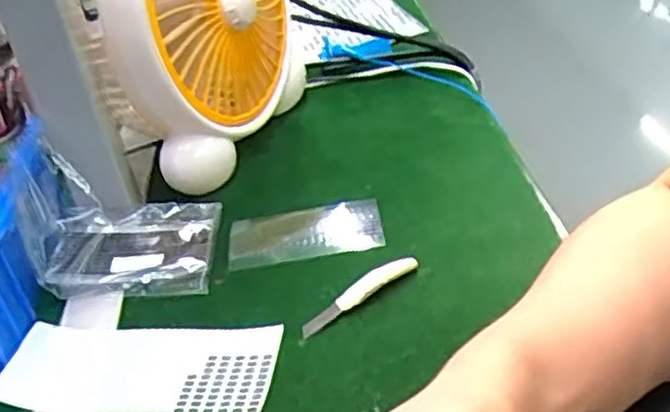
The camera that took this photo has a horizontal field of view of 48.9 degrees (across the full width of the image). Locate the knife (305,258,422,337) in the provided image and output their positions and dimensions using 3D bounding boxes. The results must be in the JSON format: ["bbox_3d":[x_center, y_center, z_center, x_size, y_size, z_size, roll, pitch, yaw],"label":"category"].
[{"bbox_3d":[0.016,0.053,0.461,0.086,0.013,0.013,-25,37,-24],"label":"knife"}]

